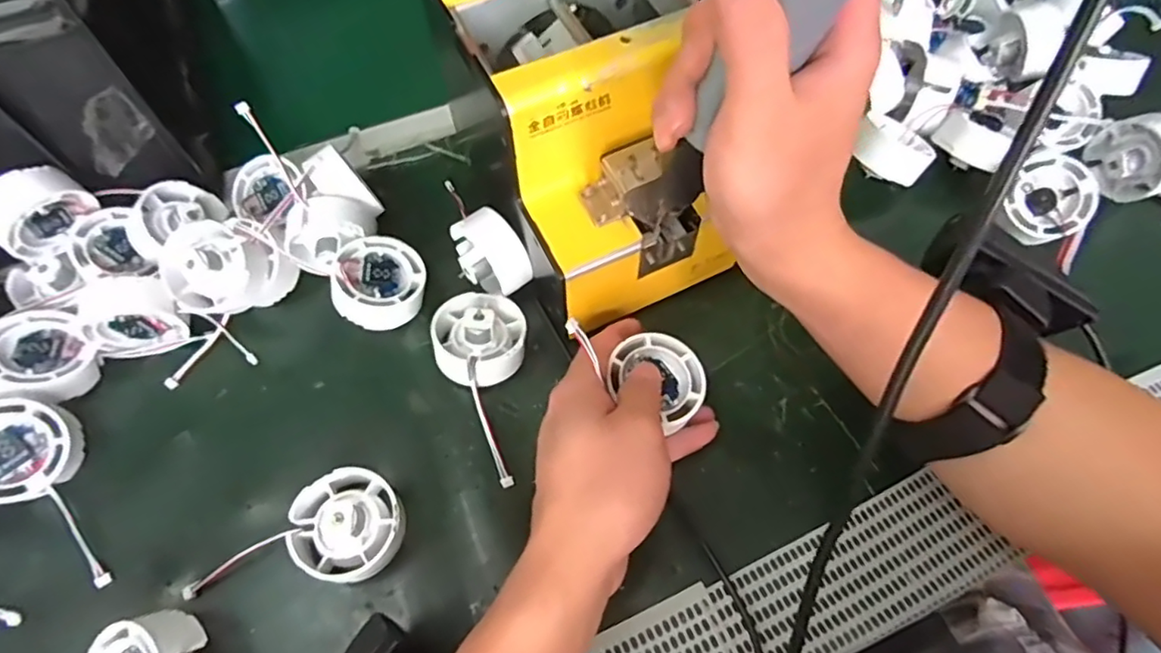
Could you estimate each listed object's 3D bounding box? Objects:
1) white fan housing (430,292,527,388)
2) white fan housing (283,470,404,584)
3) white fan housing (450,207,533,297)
[{"bbox_3d":[-0.061,0.005,0.359,0.054,0.030,0.059,0,62,1],"label":"white fan housing"},{"bbox_3d":[-0.121,0.103,0.312,0.053,0.028,0.056,0,62,1],"label":"white fan housing"},{"bbox_3d":[-0.054,-0.040,0.375,0.037,0.049,0.043,-29,66,-14],"label":"white fan housing"}]

